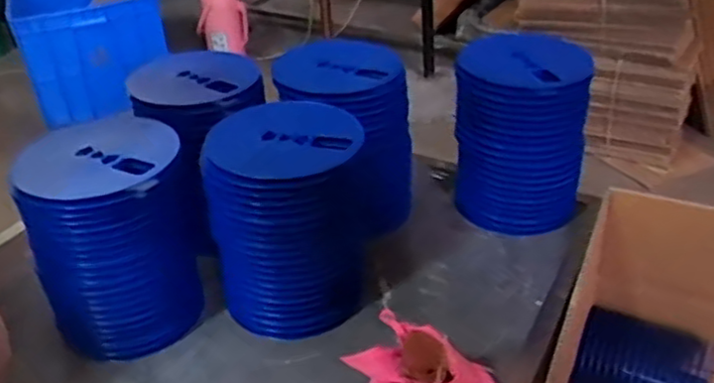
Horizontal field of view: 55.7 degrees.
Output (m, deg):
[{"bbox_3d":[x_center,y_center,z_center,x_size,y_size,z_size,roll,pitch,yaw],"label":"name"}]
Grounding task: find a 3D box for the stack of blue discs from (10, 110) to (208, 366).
[{"bbox_3d":[-0.283,0.049,0.803,0.161,0.233,0.165,-8,33,-8],"label":"stack of blue discs"}]

